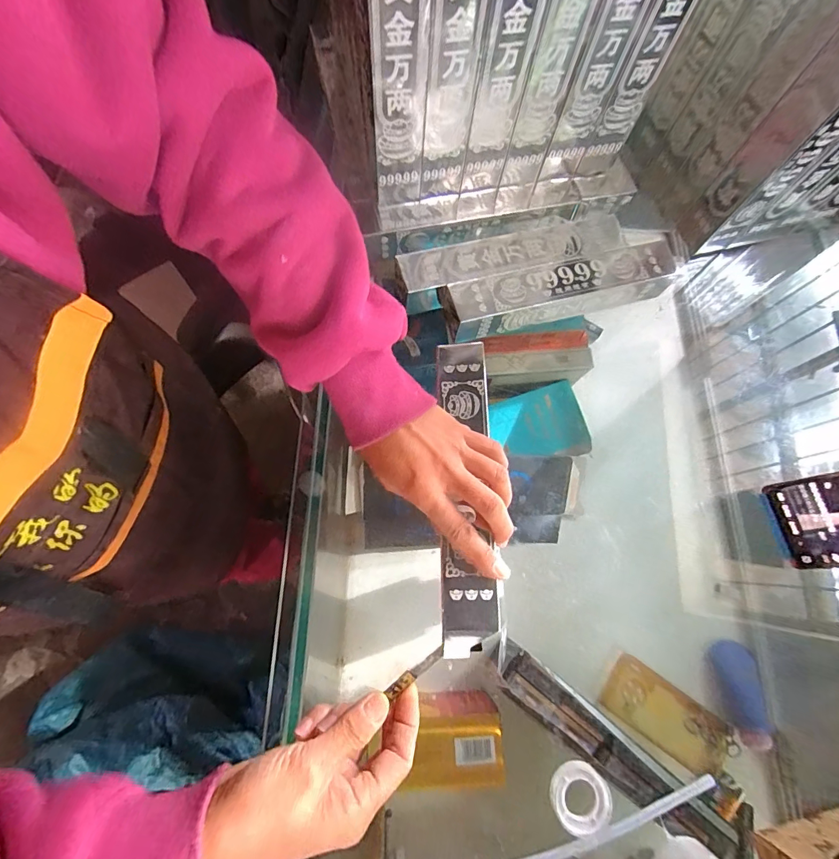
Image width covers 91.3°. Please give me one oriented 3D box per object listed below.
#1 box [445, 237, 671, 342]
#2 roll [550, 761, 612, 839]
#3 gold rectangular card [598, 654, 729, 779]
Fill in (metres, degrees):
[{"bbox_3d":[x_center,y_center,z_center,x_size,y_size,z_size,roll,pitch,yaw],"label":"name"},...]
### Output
[{"bbox_3d":[0.134,-0.137,0.406,0.223,0.036,0.056,-13,74,-6],"label":"box"},{"bbox_3d":[0.120,0.271,0.302,0.040,0.013,0.042,1,74,-2],"label":"roll"},{"bbox_3d":[0.314,0.365,0.524,0.148,0.008,0.073,32,76,12],"label":"gold rectangular card"}]

